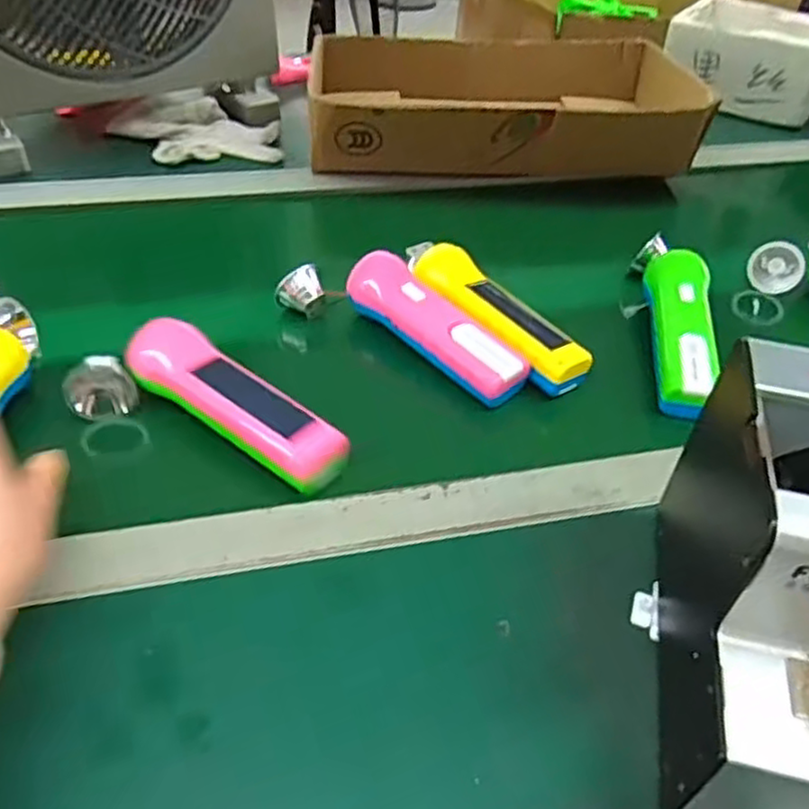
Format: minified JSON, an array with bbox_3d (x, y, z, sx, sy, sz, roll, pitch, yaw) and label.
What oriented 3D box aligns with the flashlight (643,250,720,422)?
[{"bbox_3d":[0.215,-0.059,0.560,0.045,0.035,0.166,8,43,5],"label":"flashlight"}]

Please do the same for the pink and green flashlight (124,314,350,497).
[{"bbox_3d":[-0.111,-0.003,0.471,0.164,0.034,0.046,29,48,25],"label":"pink and green flashlight"}]

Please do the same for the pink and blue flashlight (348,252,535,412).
[{"bbox_3d":[0.021,-0.061,0.548,0.044,0.035,0.165,-32,53,-33],"label":"pink and blue flashlight"}]

